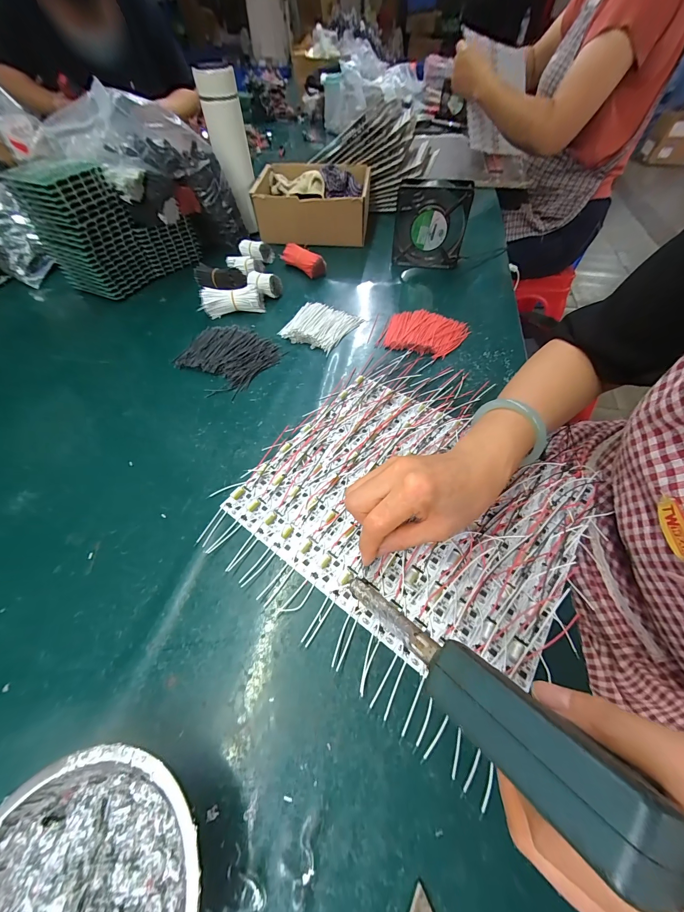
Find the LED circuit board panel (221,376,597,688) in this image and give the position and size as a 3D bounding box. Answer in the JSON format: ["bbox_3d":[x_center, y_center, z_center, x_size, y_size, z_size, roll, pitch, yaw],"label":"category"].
[{"bbox_3d":[0.067,0.039,0.307,0.283,0.012,0.240,31,62,20],"label":"LED circuit board panel"}]

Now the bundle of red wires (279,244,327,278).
[{"bbox_3d":[-0.071,-0.359,0.573,0.091,0.036,0.032,34,62,21],"label":"bundle of red wires"}]

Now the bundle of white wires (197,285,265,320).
[{"bbox_3d":[-0.175,-0.249,0.497,0.094,0.032,0.030,-12,56,-7],"label":"bundle of white wires"}]

